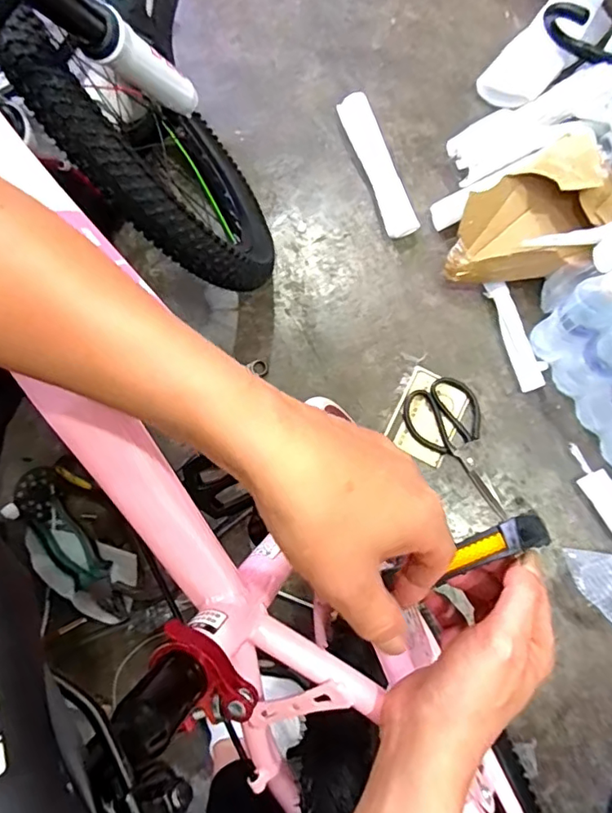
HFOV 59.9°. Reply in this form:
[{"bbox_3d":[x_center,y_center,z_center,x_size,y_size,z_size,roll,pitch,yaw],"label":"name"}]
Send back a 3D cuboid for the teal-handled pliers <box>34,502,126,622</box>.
[{"bbox_3d":[-0.307,0.214,0.729,0.052,0.012,0.183,-43,79,-11],"label":"teal-handled pliers"}]

